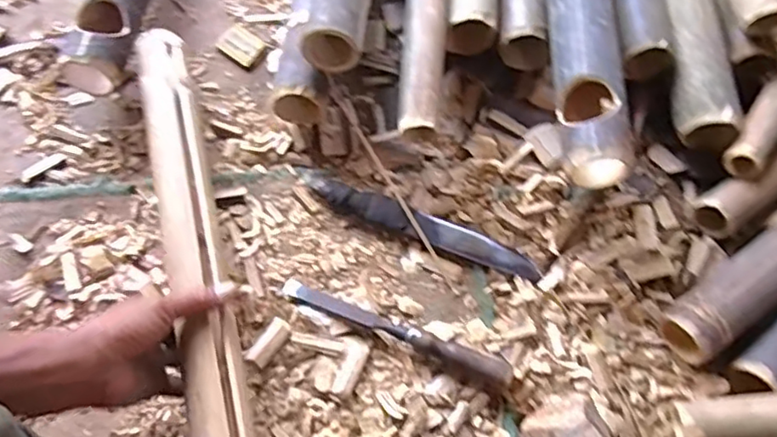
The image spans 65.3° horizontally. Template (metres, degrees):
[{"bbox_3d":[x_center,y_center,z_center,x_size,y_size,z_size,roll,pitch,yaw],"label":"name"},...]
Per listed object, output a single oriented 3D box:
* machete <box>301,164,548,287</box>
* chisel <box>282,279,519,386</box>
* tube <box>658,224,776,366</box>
[{"bbox_3d":[0.032,0.003,0.674,0.284,0.019,0.037,21,67,6],"label":"machete"},{"bbox_3d":[0.006,0.112,0.616,0.244,0.037,0.022,23,67,7],"label":"chisel"},{"bbox_3d":[0.402,0.059,0.650,0.268,0.054,0.062,-32,71,-15],"label":"tube"}]

